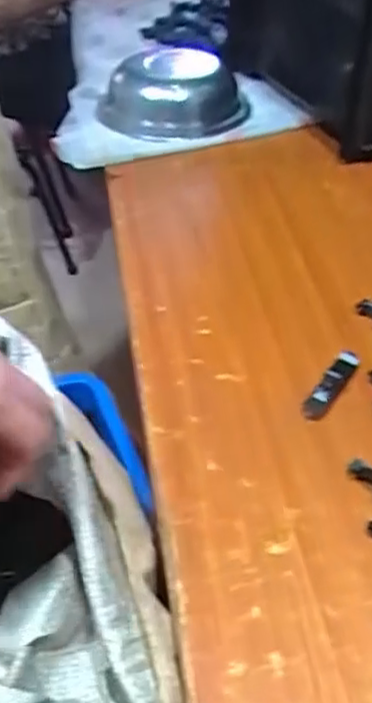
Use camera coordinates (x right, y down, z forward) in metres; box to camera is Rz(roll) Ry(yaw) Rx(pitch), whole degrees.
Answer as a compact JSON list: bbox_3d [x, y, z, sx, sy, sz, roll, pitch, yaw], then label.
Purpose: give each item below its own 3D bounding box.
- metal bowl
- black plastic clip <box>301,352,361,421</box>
[{"bbox_3d":[-0.019,-0.333,0.877,0.176,0.082,0.176,-2,44,-1],"label":"metal bowl"},{"bbox_3d":[0.114,0.025,0.543,0.015,0.017,0.080,24,49,24],"label":"black plastic clip"}]

